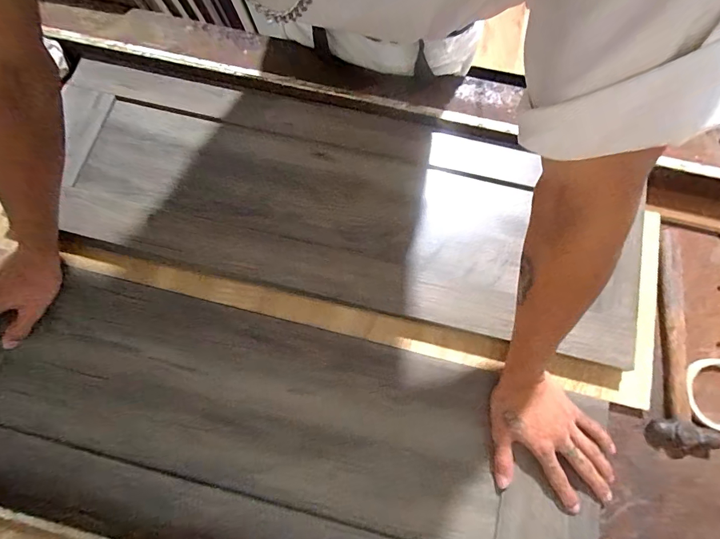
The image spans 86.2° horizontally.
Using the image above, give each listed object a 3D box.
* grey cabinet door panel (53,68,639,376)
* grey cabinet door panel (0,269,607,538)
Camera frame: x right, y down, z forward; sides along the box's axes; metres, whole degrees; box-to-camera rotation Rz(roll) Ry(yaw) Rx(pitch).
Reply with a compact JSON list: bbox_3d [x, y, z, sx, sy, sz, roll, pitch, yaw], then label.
[{"bbox_3d":[-0.031,-0.094,0.531,0.785,0.022,0.268,12,76,4],"label":"grey cabinet door panel"},{"bbox_3d":[-0.124,0.209,0.475,0.794,0.029,0.270,13,68,3],"label":"grey cabinet door panel"}]

